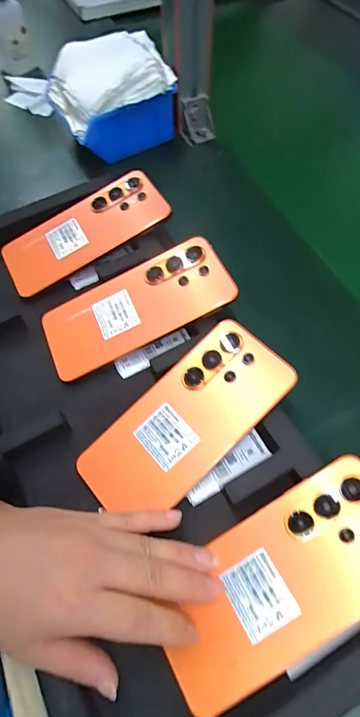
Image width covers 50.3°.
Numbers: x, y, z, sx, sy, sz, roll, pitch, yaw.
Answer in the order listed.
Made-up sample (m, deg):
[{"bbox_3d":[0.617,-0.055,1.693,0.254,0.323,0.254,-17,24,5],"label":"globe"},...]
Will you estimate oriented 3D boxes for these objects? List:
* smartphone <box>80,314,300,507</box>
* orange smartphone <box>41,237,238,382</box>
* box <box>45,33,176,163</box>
[{"bbox_3d":[0.004,0.047,0.290,0.168,0.005,0.079,-40,67,-5],"label":"smartphone"},{"bbox_3d":[-0.039,-0.046,0.342,0.167,0.010,0.075,-26,63,1],"label":"orange smartphone"},{"bbox_3d":[-0.084,-0.322,0.470,0.137,0.085,0.125,-21,63,-11],"label":"box"}]

